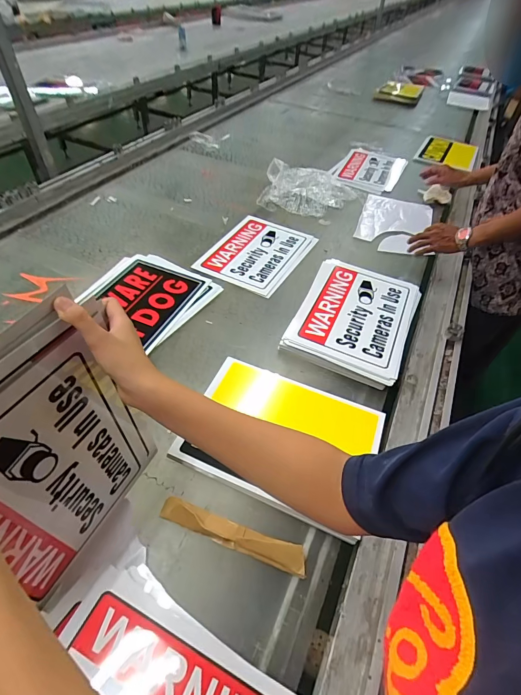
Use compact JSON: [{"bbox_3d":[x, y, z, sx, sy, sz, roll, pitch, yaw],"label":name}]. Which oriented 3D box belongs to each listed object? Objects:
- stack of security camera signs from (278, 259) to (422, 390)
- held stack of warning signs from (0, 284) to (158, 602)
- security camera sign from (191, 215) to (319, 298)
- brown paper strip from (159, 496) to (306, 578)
[{"bbox_3d":[0.245,-0.084,0.896,0.266,0.044,0.377,21,51,14],"label":"stack of security camera signs"},{"bbox_3d":[-0.250,0.139,0.424,0.028,0.374,0.243,23,51,16],"label":"held stack of warning signs"},{"bbox_3d":[-0.006,-0.302,1.095,0.264,0.013,0.355,24,51,16],"label":"security camera sign"},{"bbox_3d":[-0.046,0.300,0.562,0.243,0.024,0.037,16,50,10],"label":"brown paper strip"}]

